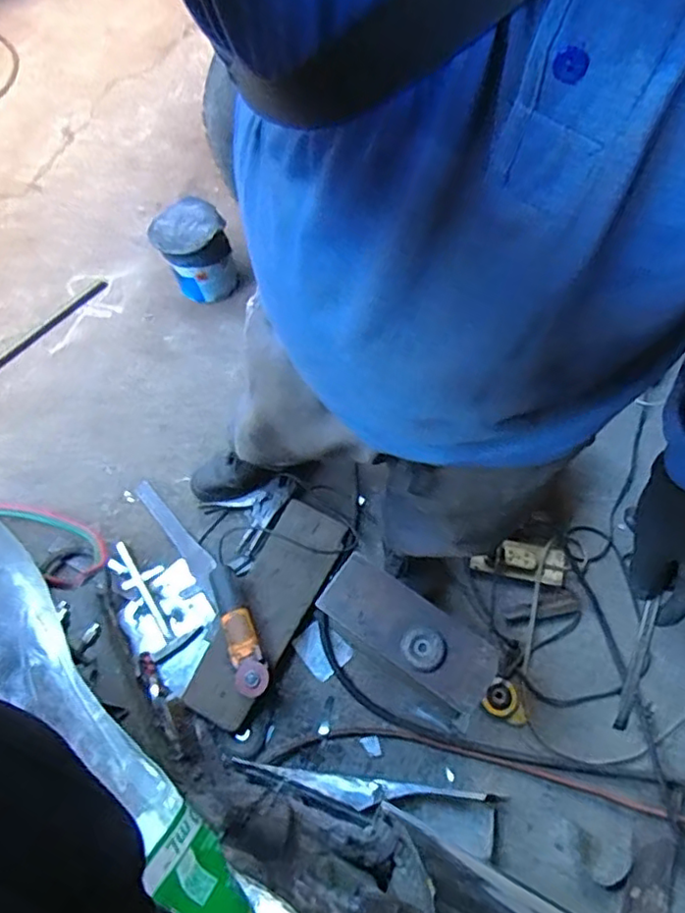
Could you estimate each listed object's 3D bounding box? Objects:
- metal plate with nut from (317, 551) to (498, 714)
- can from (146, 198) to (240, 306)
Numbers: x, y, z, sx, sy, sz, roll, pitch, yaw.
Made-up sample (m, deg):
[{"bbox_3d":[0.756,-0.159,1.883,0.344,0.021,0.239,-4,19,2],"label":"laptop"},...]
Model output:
[{"bbox_3d":[0.117,0.306,1.087,0.320,0.030,0.126,33,72,14],"label":"metal plate with nut"},{"bbox_3d":[-0.407,-0.563,1.698,0.180,0.212,0.199,-34,69,-11],"label":"can"}]

